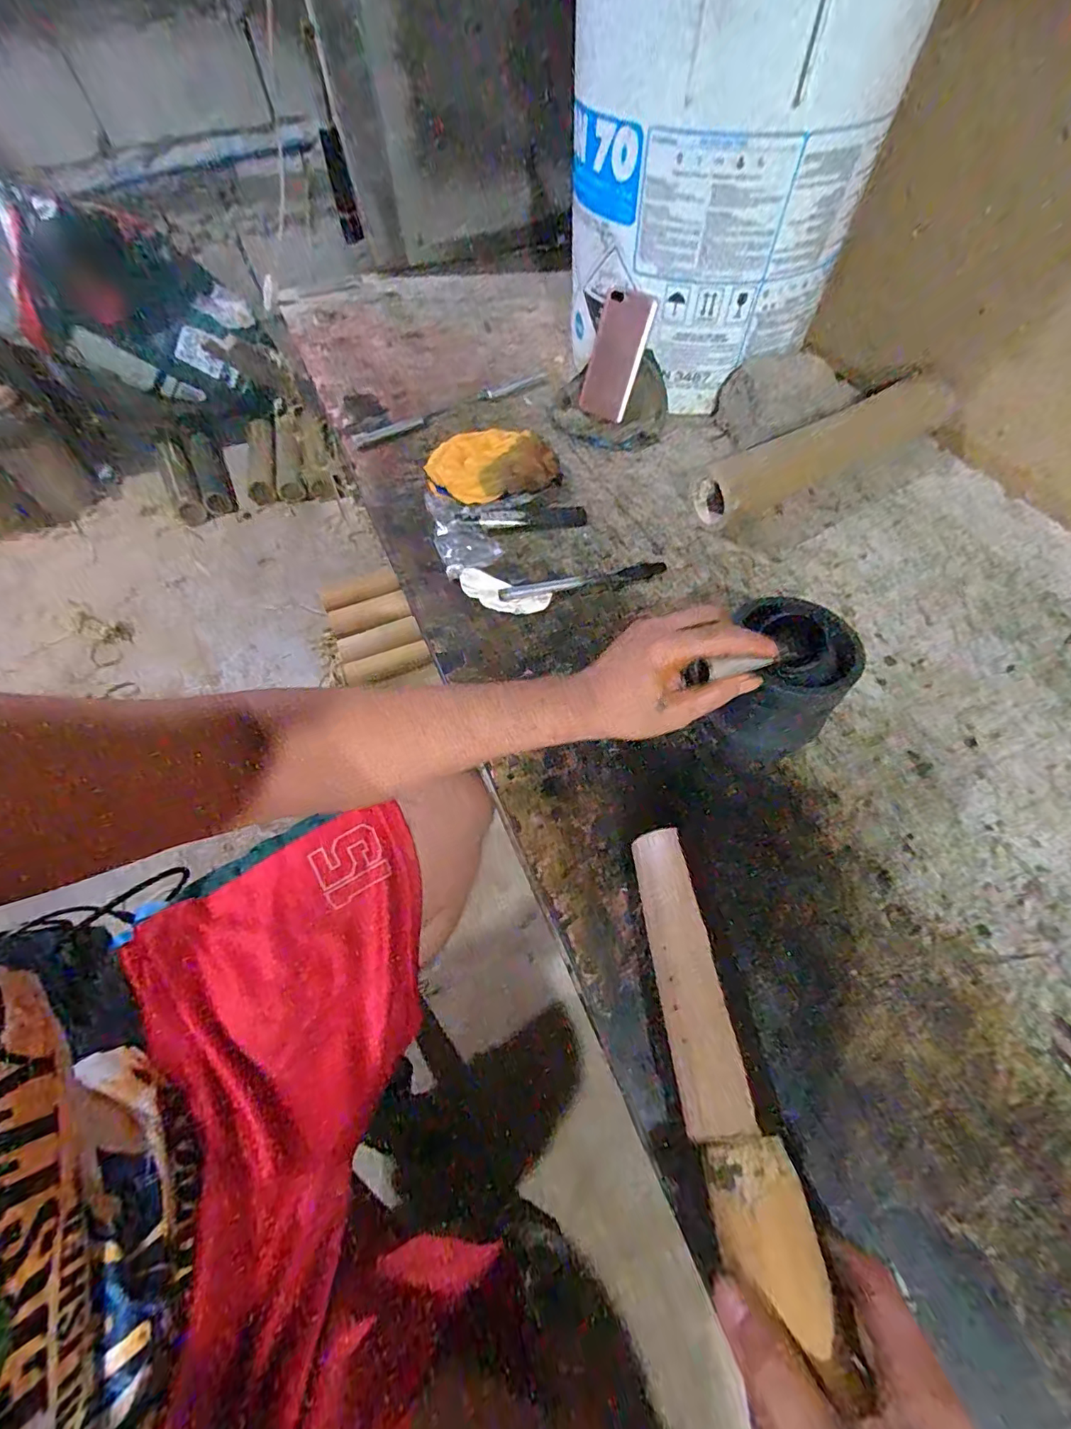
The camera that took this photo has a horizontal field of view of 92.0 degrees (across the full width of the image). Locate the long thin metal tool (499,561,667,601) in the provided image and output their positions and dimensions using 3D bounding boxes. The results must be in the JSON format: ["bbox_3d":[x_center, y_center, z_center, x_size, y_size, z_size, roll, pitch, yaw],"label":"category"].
[{"bbox_3d":[0.055,-0.147,0.558,0.189,0.010,0.021,-15,61,-9],"label":"long thin metal tool"}]

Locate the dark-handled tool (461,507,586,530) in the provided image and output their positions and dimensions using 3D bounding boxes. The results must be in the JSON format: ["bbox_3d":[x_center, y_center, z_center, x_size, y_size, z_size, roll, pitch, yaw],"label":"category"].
[{"bbox_3d":[-0.007,-0.230,0.614,0.141,0.015,0.035,-12,60,-7],"label":"dark-handled tool"}]

